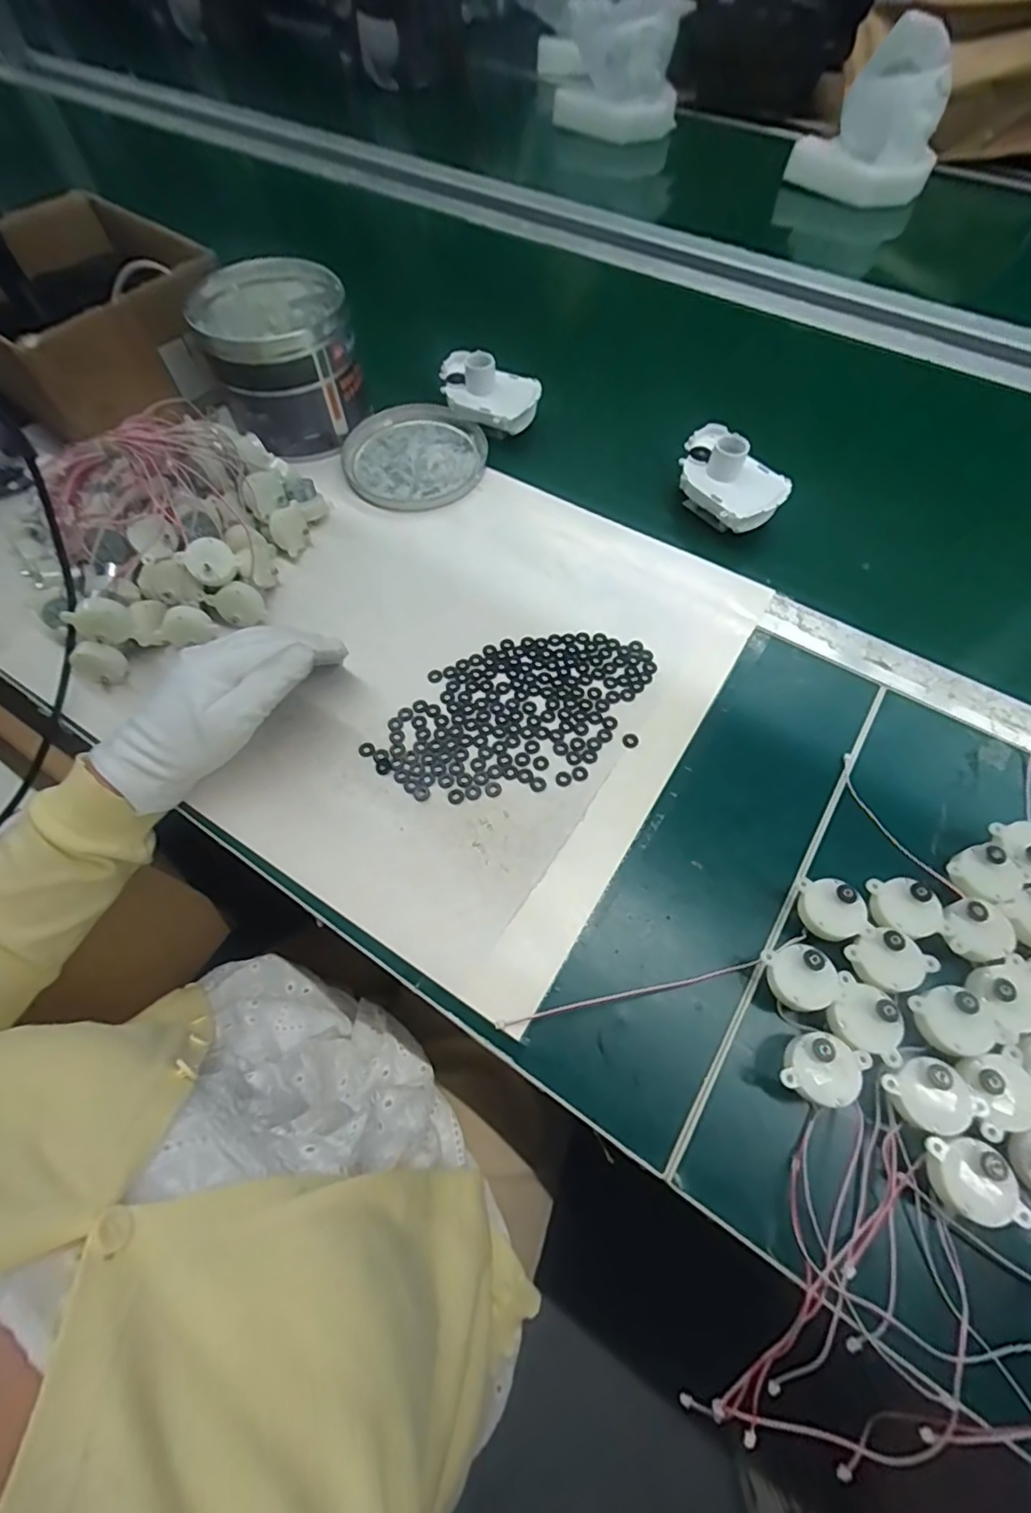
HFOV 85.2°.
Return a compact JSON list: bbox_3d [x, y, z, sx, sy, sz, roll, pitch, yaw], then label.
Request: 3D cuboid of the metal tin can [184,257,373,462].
[{"bbox_3d":[-0.210,-0.360,0.517,0.123,0.113,0.129,0,62,0],"label":"metal tin can"}]

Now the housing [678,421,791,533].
[{"bbox_3d":[0.178,-0.233,0.474,0.096,0.053,0.067,40,69,19],"label":"housing"}]

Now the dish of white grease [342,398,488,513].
[{"bbox_3d":[-0.094,-0.284,0.530,0.128,0.020,0.134,0,62,0],"label":"dish of white grease"}]

